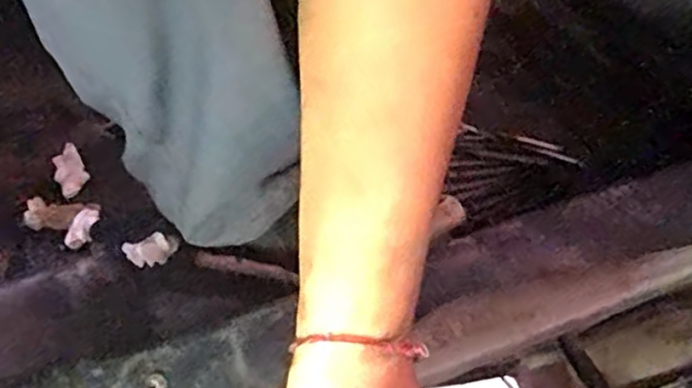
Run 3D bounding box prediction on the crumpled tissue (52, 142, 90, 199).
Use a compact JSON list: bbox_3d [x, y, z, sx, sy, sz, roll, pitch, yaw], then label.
[{"bbox_3d":[-0.253,-0.023,0.608,0.027,0.013,0.052,-23,52,-23],"label":"crumpled tissue"}]

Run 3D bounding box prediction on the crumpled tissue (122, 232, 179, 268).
[{"bbox_3d":[-0.147,0.046,0.507,0.037,0.026,0.017,-23,52,-22],"label":"crumpled tissue"}]

